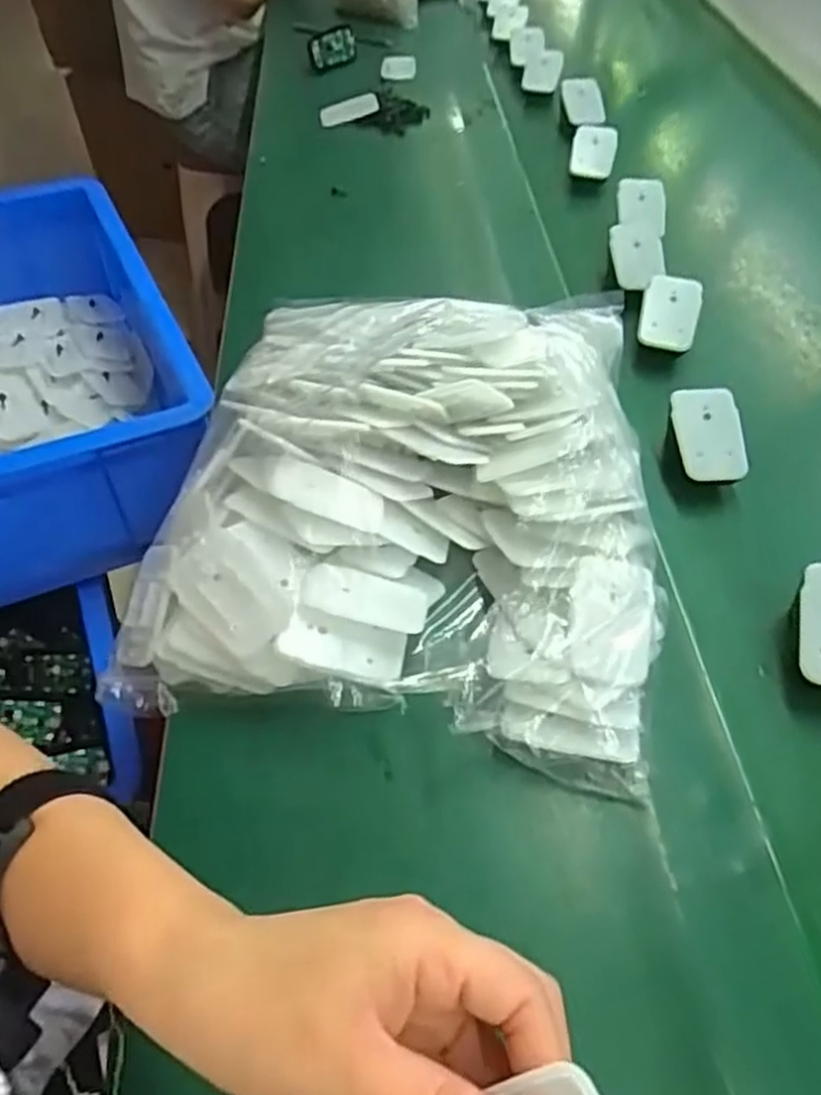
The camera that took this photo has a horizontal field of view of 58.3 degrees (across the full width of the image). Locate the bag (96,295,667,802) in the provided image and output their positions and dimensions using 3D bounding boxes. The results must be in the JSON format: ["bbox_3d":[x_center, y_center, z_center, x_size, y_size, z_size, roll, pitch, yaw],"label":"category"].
[{"bbox_3d":[0.002,-0.040,0.460,0.293,0.083,0.317,7,53,8],"label":"bag"}]

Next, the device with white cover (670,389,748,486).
[{"bbox_3d":[0.203,-0.076,0.501,0.049,0.009,0.066,-7,83,-9],"label":"device with white cover"}]

